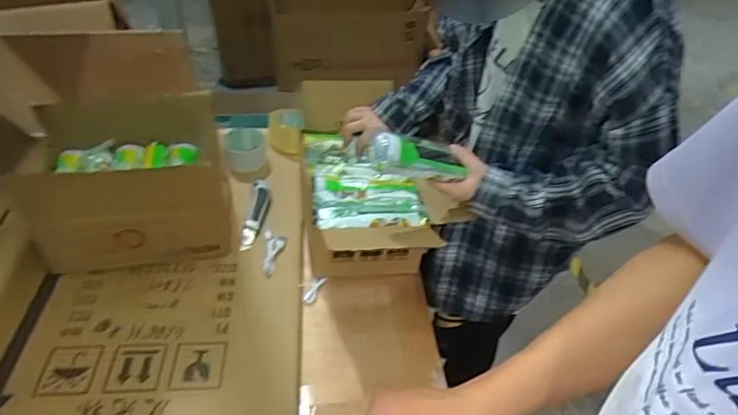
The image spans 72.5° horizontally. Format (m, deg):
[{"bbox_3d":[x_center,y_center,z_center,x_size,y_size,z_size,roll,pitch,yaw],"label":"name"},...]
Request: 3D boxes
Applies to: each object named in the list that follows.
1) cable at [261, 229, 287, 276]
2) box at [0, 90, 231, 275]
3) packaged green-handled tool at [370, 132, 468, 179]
[{"bbox_3d":[-0.156,0.069,0.825,0.037,0.011,0.086,0,41,-4],"label":"cable"},{"bbox_3d":[-0.377,-0.038,0.793,0.290,0.191,0.202,-5,42,-10],"label":"box"},{"bbox_3d":[0.066,-0.071,0.696,0.133,0.043,0.047,3,38,-29],"label":"packaged green-handled tool"}]

